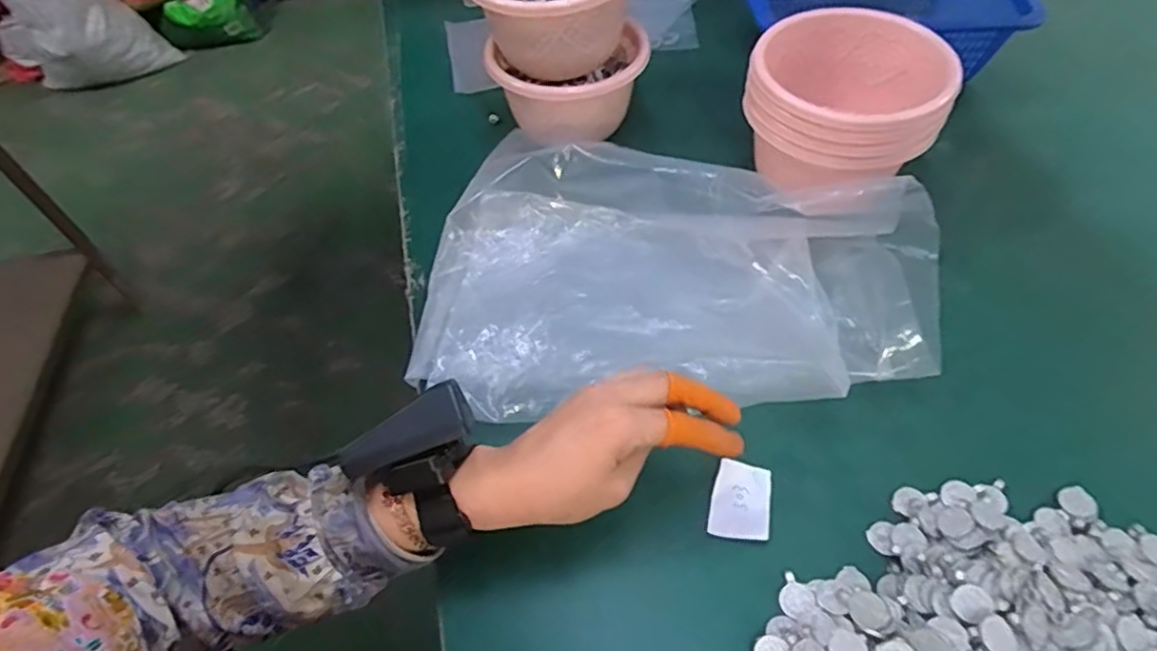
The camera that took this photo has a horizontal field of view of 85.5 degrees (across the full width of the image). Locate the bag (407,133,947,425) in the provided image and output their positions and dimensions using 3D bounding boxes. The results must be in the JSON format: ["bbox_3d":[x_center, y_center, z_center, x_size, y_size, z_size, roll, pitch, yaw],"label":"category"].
[{"bbox_3d":[0.079,-0.047,0.479,0.404,0.070,0.241,1,54,3],"label":"bag"}]

